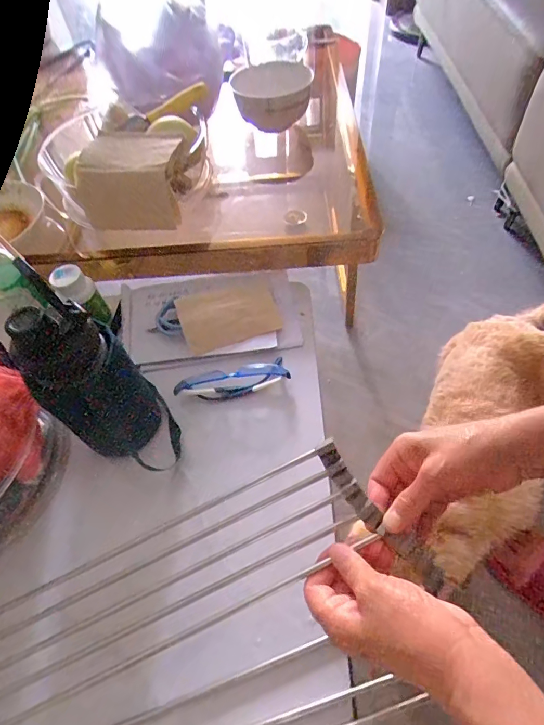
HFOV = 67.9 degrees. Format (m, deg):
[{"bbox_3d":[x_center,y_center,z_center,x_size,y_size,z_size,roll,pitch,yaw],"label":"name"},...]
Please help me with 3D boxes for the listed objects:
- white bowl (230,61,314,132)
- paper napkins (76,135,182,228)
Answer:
[{"bbox_3d":[-0.001,-0.441,0.673,0.109,0.092,0.109,-2,57,3],"label":"white bowl"},{"bbox_3d":[-0.191,-0.254,0.568,0.138,0.092,0.091,5,56,10],"label":"paper napkins"}]

